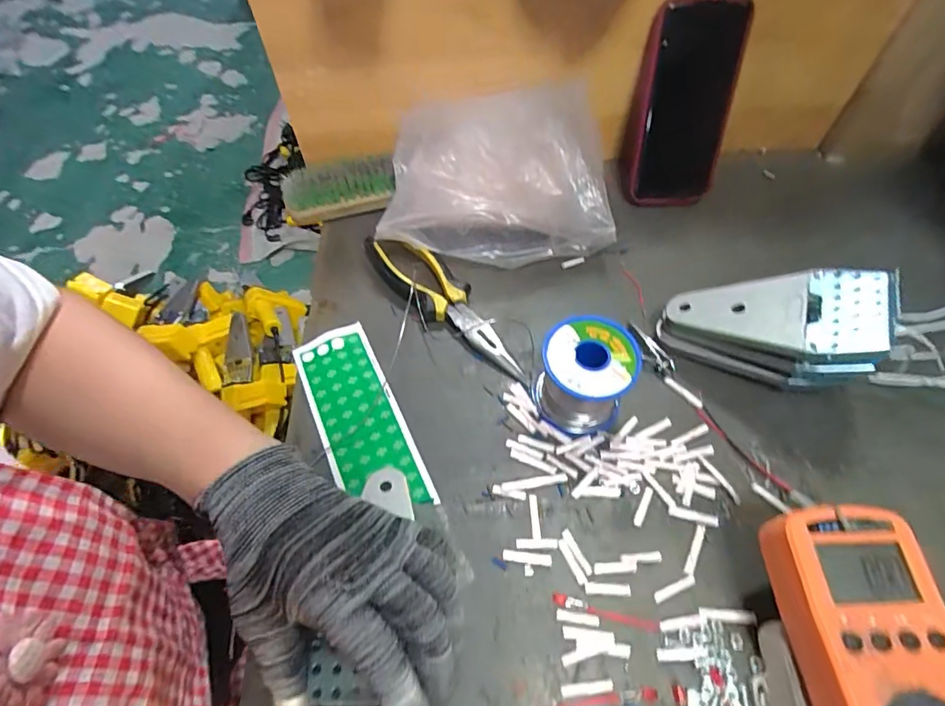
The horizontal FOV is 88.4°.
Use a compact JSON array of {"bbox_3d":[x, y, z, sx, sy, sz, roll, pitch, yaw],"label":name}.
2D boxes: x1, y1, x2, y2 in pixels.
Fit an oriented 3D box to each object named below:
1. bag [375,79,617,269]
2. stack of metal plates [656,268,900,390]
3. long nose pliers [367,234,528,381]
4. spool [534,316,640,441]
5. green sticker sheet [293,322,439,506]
[{"bbox_3d":[0.019,-0.157,0.446,0.199,0.091,0.142,-5,57,-3],"label":"bag"},{"bbox_3d":[0.214,-0.018,0.359,0.129,0.090,0.069,11,58,7],"label":"stack of metal plates"},{"bbox_3d":[-0.025,-0.045,0.412,0.045,0.031,0.189,-34,63,-20],"label":"long nose pliers"},{"bbox_3d":[0.081,0.018,0.353,0.062,0.061,0.062,0,57,0],"label":"spool"},{"bbox_3d":[-0.088,0.047,0.371,0.059,0.006,0.160,-23,60,-14],"label":"green sticker sheet"}]

